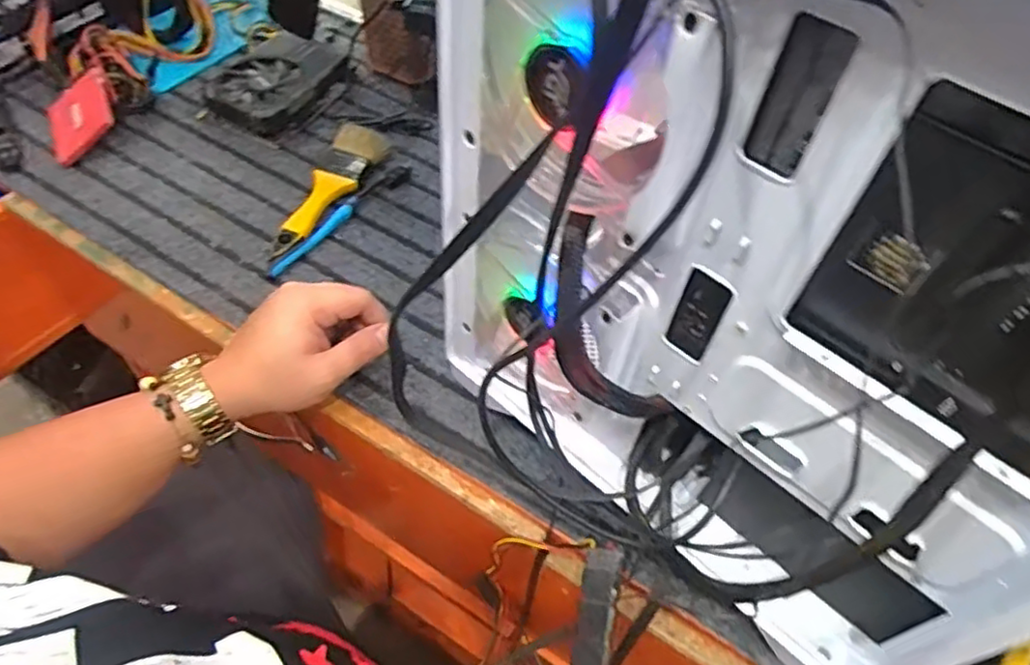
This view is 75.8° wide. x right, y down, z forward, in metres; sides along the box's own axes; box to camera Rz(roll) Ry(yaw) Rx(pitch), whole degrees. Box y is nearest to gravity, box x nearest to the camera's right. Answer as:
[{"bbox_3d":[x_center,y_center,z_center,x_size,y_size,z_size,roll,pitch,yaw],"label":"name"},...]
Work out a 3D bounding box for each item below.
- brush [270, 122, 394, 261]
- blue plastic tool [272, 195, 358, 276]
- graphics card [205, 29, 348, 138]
[{"bbox_3d":[-0.184,-0.143,0.654,0.050,0.024,0.189,17,53,9],"label":"brush"},{"bbox_3d":[-0.185,-0.091,0.620,0.012,0.008,0.118,26,55,15],"label":"blue plastic tool"},{"bbox_3d":[-0.266,-0.276,0.740,0.108,0.042,0.151,21,53,11],"label":"graphics card"}]

